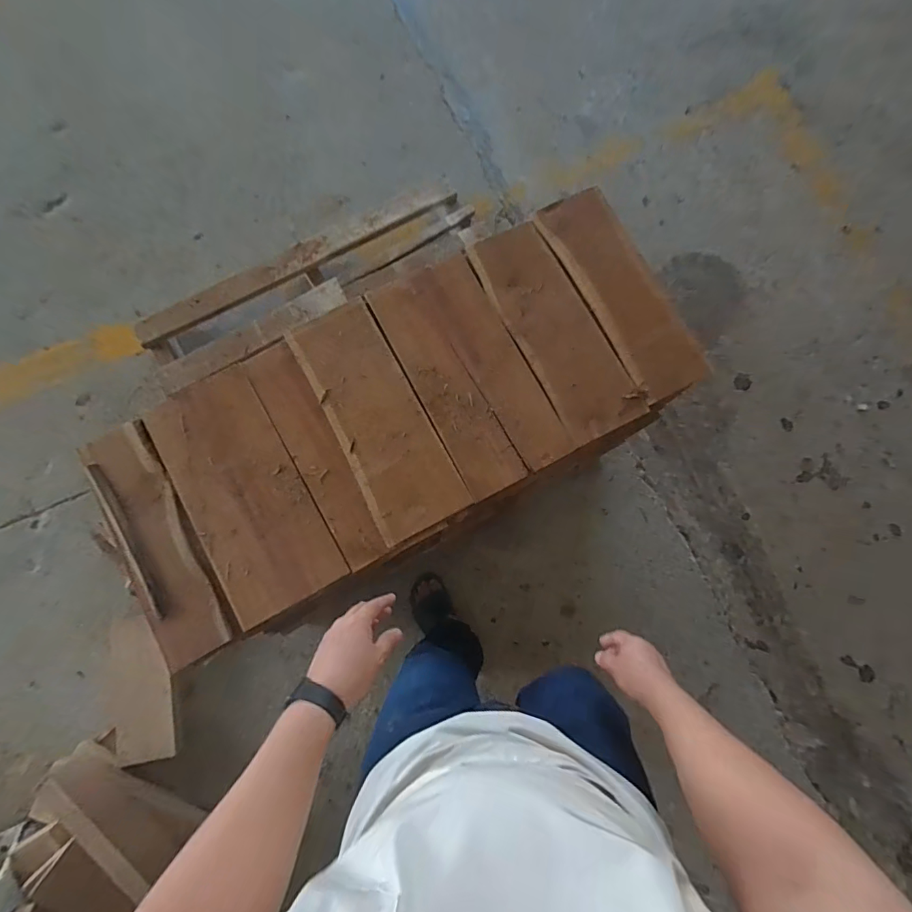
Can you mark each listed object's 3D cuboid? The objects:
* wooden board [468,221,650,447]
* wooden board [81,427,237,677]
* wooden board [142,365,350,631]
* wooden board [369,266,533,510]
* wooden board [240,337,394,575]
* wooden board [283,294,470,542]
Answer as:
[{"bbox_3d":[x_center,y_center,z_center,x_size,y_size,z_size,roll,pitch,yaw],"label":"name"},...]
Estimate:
[{"bbox_3d":[0.208,-0.274,0.985,0.179,0.017,0.491,-27,80,-7],"label":"wooden board"},{"bbox_3d":[-0.602,0.170,0.927,0.141,0.041,0.490,-28,82,-6],"label":"wooden board"},{"bbox_3d":[-0.429,0.072,0.937,0.228,0.031,0.484,-29,82,-6],"label":"wooden board"},{"bbox_3d":[-0.026,-0.149,0.942,0.120,0.018,0.478,-28,80,-7],"label":"wooden board"},{"bbox_3d":[-0.283,-0.009,0.938,0.100,0.022,0.485,-29,82,-6],"label":"wooden board"},{"bbox_3d":[-0.162,-0.079,0.941,0.178,0.029,0.483,-27,80,-7],"label":"wooden board"}]

